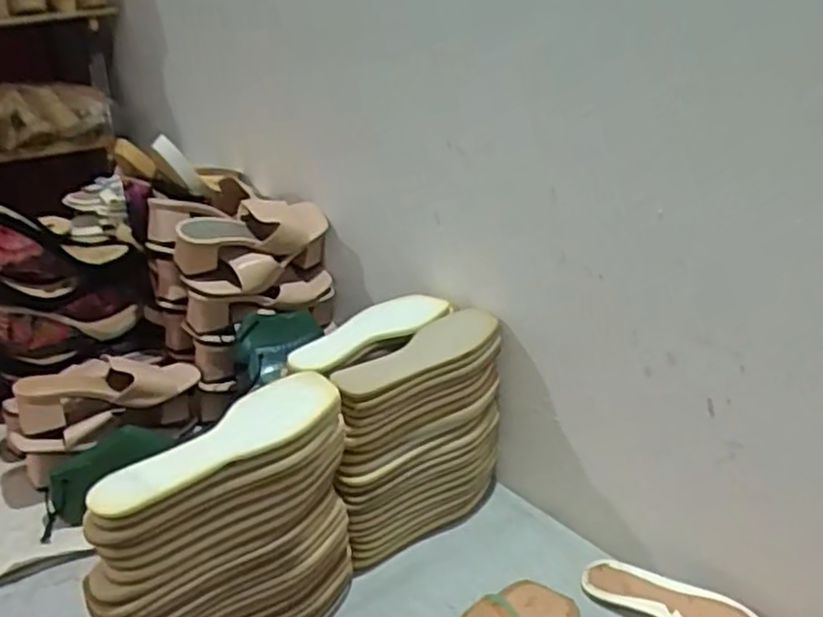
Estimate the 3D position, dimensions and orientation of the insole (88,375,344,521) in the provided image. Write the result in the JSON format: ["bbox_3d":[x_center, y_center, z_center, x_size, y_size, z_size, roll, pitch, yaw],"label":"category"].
[{"bbox_3d":[-0.168,0.114,0.623,0.236,0.022,0.082,-20,31,-38],"label":"insole"}]

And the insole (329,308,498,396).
[{"bbox_3d":[0.008,0.046,0.796,0.076,0.014,0.240,22,32,40],"label":"insole"}]

